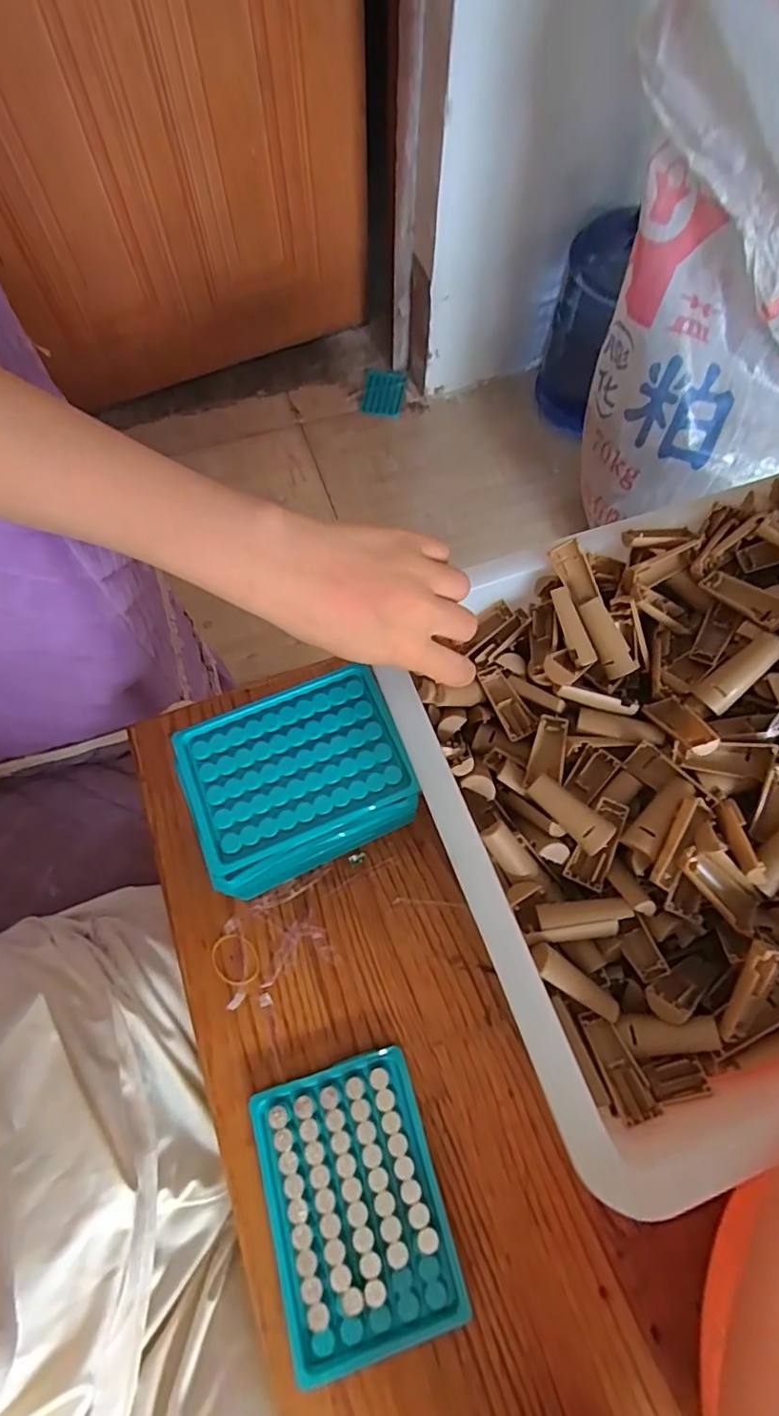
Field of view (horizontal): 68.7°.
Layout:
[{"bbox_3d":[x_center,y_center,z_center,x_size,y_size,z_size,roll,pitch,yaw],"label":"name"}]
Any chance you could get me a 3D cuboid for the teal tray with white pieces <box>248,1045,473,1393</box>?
[{"bbox_3d":[-0.020,0.278,0.323,0.094,0.017,0.129,-15,69,-7],"label":"teal tray with white pieces"}]

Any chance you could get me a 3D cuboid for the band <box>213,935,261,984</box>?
[{"bbox_3d":[-0.102,0.167,0.378,0.028,0.004,0.033,-20,69,-9],"label":"band"}]

